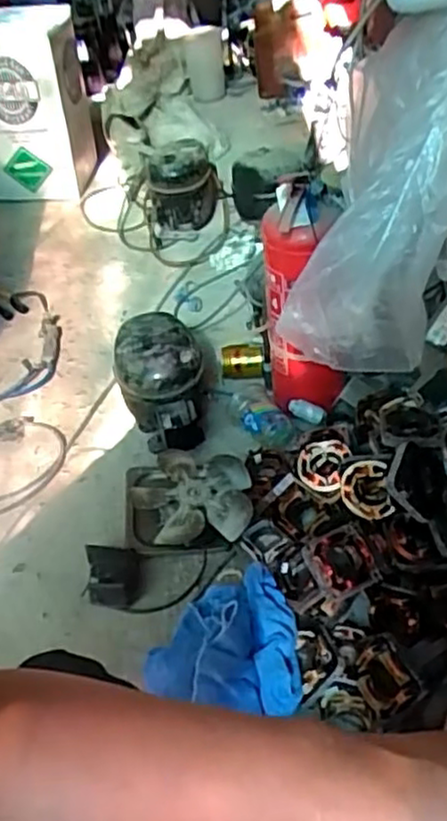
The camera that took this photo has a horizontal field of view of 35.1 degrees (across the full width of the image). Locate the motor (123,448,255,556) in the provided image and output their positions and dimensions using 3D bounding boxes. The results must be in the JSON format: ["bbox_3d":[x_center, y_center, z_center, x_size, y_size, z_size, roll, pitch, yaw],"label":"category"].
[{"bbox_3d":[-0.058,0.139,1.083,0.198,0.076,0.185,-3,43,3],"label":"motor"}]

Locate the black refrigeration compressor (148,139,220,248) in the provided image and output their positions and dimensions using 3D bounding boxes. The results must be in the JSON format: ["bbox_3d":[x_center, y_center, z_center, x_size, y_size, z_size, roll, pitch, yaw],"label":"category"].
[{"bbox_3d":[-0.100,-0.556,1.769,0.165,0.188,0.196,-3,43,2],"label":"black refrigeration compressor"}]

